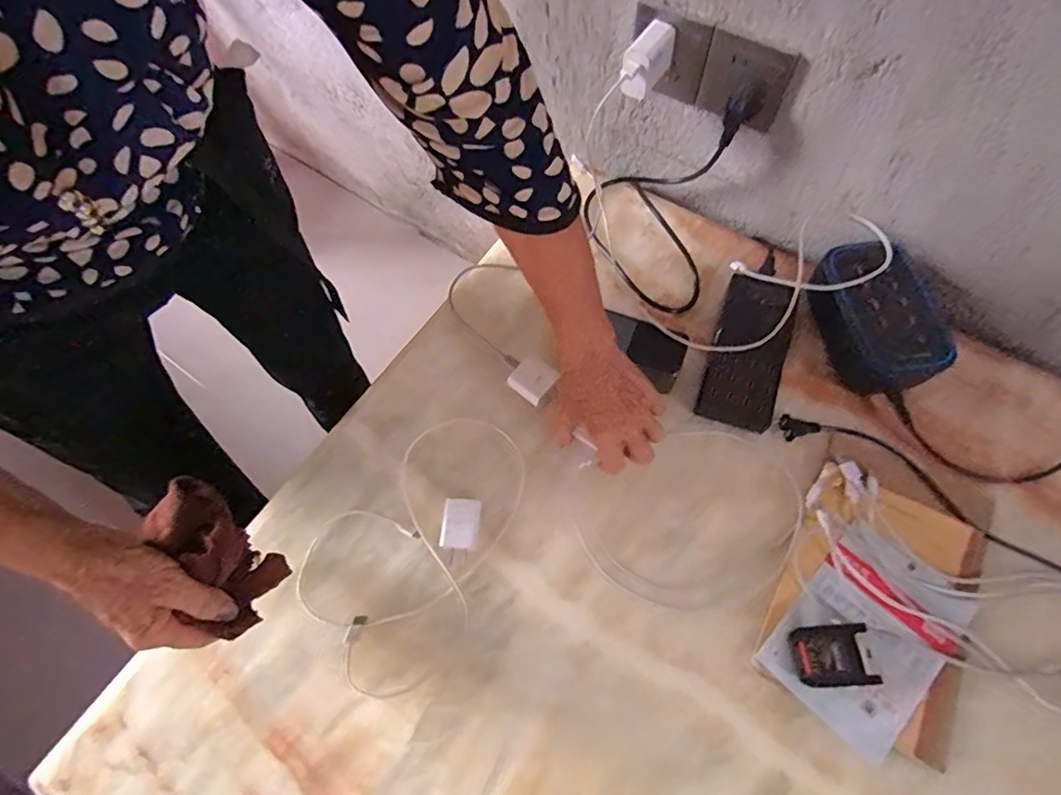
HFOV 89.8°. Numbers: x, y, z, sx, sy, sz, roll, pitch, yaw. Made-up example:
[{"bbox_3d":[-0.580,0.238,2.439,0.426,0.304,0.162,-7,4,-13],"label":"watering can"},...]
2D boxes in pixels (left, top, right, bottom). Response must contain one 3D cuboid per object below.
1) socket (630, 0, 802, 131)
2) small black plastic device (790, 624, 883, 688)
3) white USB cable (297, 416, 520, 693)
[{"bbox_3d":[0.180,-0.340,0.552,0.168,0.079,0.011,34,72,16],"label":"socket"},{"bbox_3d":[0.253,0.217,0.448,0.055,0.024,0.044,-4,66,1],"label":"small black plastic device"},{"bbox_3d":[-0.104,0.140,0.520,0.176,0.024,0.261,39,75,19],"label":"white USB cable"}]

